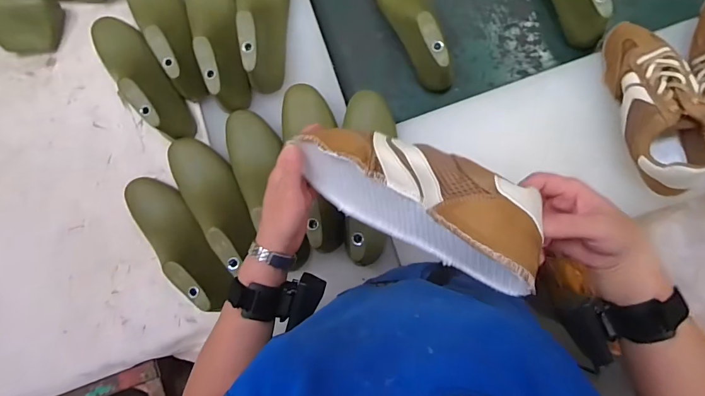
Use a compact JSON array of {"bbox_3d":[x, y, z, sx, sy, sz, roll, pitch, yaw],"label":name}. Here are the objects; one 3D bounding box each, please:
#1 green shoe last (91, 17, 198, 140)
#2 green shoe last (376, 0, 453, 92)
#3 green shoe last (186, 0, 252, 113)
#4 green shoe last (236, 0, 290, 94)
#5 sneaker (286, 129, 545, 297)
[{"bbox_3d":[-0.345,-0.202,0.644,0.075,0.082,0.252,-40,81,3],"label":"green shoe last"},{"bbox_3d":[0.094,-0.290,0.652,0.086,0.101,0.254,-16,83,7],"label":"green shoe last"},{"bbox_3d":[-0.209,-0.264,0.638,0.087,0.101,0.254,-19,70,6],"label":"green shoe last"},{"bbox_3d":[-0.148,-0.300,0.627,0.082,0.075,0.254,-11,84,7],"label":"green shoe last"},{"bbox_3d":[0.048,-0.002,0.349,0.221,0.078,0.080,23,89,33],"label":"sneaker"}]

